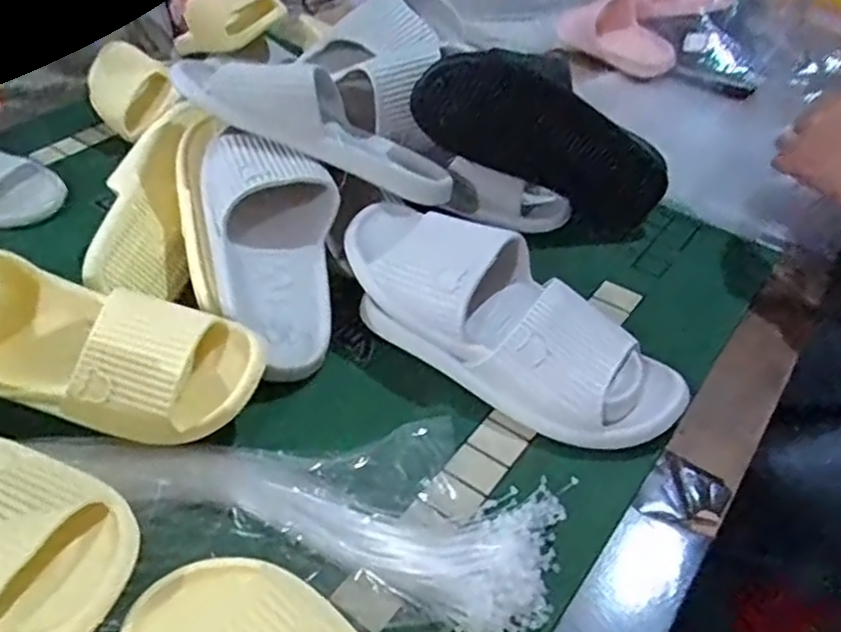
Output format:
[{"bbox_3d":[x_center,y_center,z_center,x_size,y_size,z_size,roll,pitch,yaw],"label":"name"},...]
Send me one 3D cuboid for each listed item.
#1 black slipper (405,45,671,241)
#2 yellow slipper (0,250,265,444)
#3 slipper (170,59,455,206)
[{"bbox_3d":[0.127,-0.181,0.696,0.265,0.132,0.067,30,45,0],"label":"black slipper"},{"bbox_3d":[-0.266,0.020,0.512,0.288,0.068,0.101,16,83,-1],"label":"yellow slipper"},{"bbox_3d":[-0.087,-0.187,0.631,0.262,0.072,0.087,22,39,-17],"label":"slipper"}]

